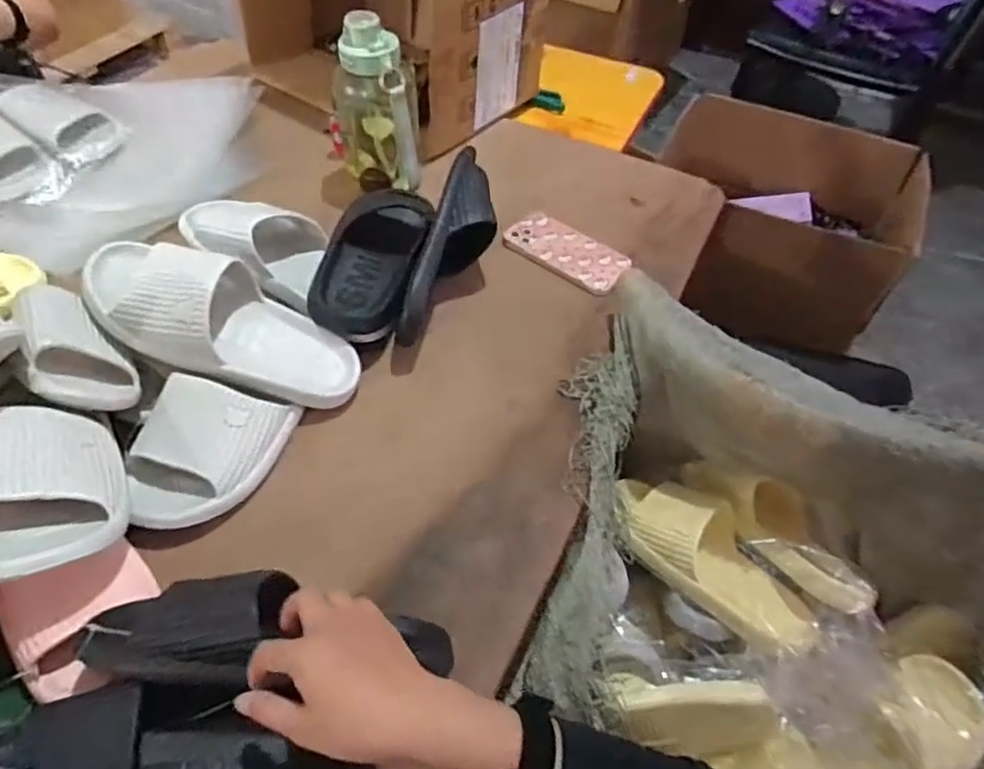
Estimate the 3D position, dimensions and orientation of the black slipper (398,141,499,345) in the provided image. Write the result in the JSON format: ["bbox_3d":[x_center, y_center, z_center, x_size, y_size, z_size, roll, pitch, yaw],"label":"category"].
[{"bbox_3d":[-0.040,-0.159,0.761,0.064,0.099,0.241,14,50,8],"label":"black slipper"}]

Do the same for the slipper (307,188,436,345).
[{"bbox_3d":[-0.134,-0.148,0.778,0.109,0.068,0.232,7,50,2],"label":"slipper"}]

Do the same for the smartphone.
[{"bbox_3d":[0.098,-0.174,0.860,0.162,0.012,0.089,32,62,21],"label":"smartphone"}]

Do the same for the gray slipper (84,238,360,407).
[{"bbox_3d":[-0.256,-0.067,0.657,0.265,0.080,0.123,26,48,-16],"label":"gray slipper"}]

